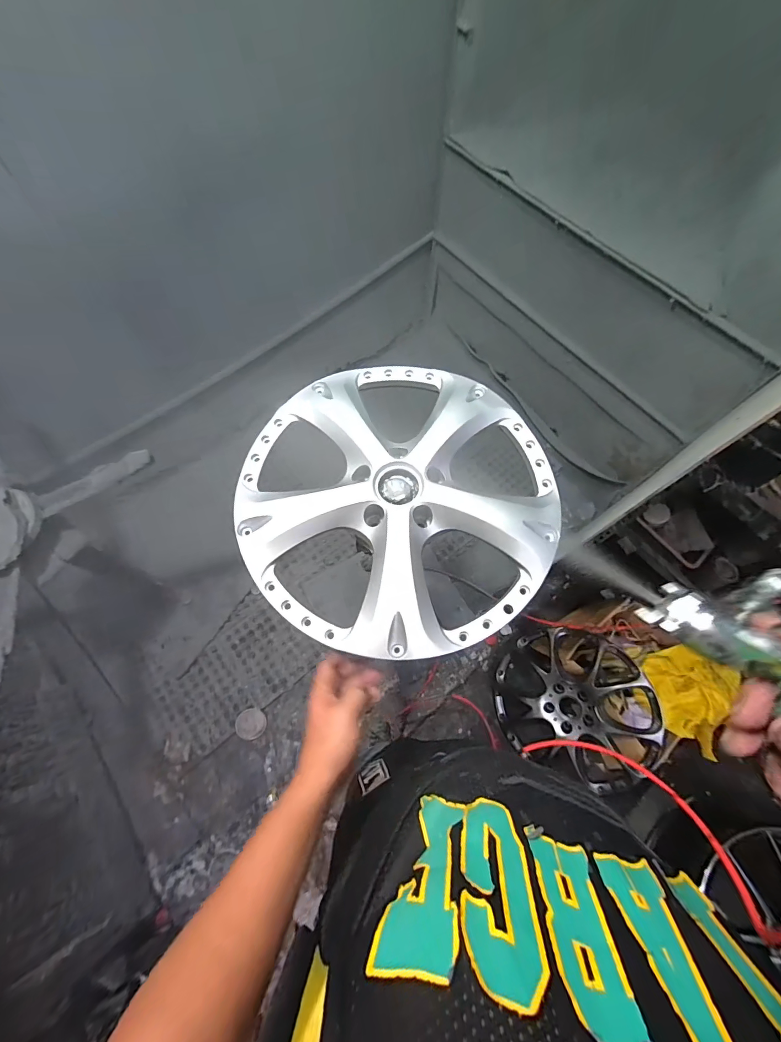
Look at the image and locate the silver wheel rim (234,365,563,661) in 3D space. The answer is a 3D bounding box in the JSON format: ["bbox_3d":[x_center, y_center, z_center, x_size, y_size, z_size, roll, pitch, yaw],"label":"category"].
[{"bbox_3d":[0.011,-0.048,0.556,0.450,0.041,0.450,5,66,1],"label":"silver wheel rim"}]

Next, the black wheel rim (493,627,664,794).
[{"bbox_3d":[0.609,0.584,1.280,0.472,0.210,0.472,-6,80,35],"label":"black wheel rim"}]

